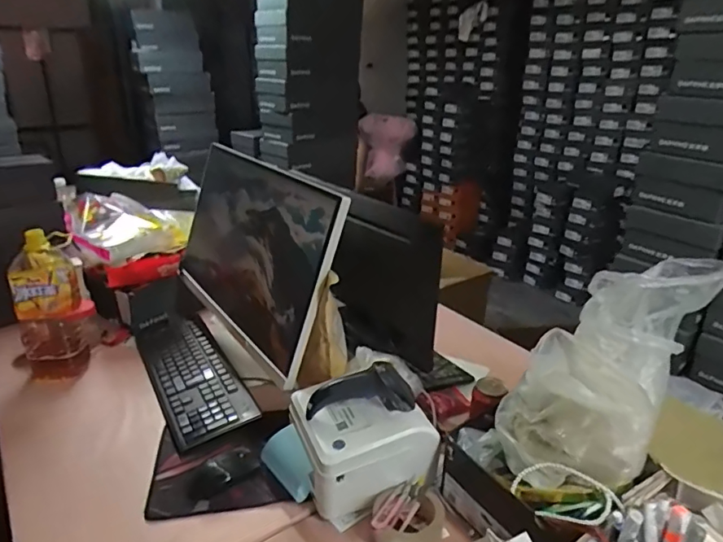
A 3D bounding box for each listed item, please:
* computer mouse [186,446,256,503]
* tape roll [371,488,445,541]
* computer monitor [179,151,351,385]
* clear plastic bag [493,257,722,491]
[{"bbox_3d":[-0.223,0.319,0.803,0.105,0.034,0.068,-17,29,-36],"label":"computer mouse"},{"bbox_3d":[0.061,0.357,0.719,0.101,0.055,0.093,1,23,0],"label":"tape roll"},{"bbox_3d":[-0.242,-0.064,1.052,0.068,0.325,0.608,8,15,-39],"label":"computer monitor"},{"bbox_3d":[0.353,0.120,0.715,0.414,0.140,0.175,-48,36,-3],"label":"clear plastic bag"}]

